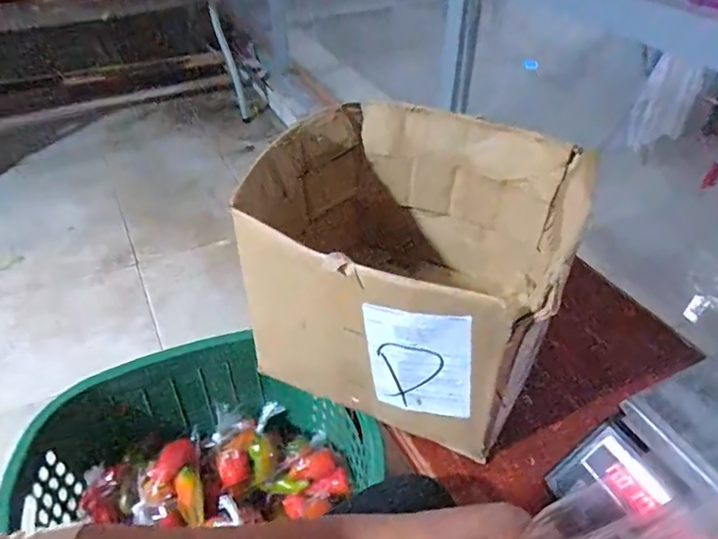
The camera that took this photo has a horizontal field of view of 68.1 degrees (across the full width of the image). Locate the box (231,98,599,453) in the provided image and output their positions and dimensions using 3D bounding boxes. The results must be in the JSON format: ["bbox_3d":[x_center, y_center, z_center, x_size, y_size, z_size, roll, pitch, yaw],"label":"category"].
[{"bbox_3d":[0.065,-0.023,0.690,0.403,0.242,0.375,25,47,27],"label":"box"}]

